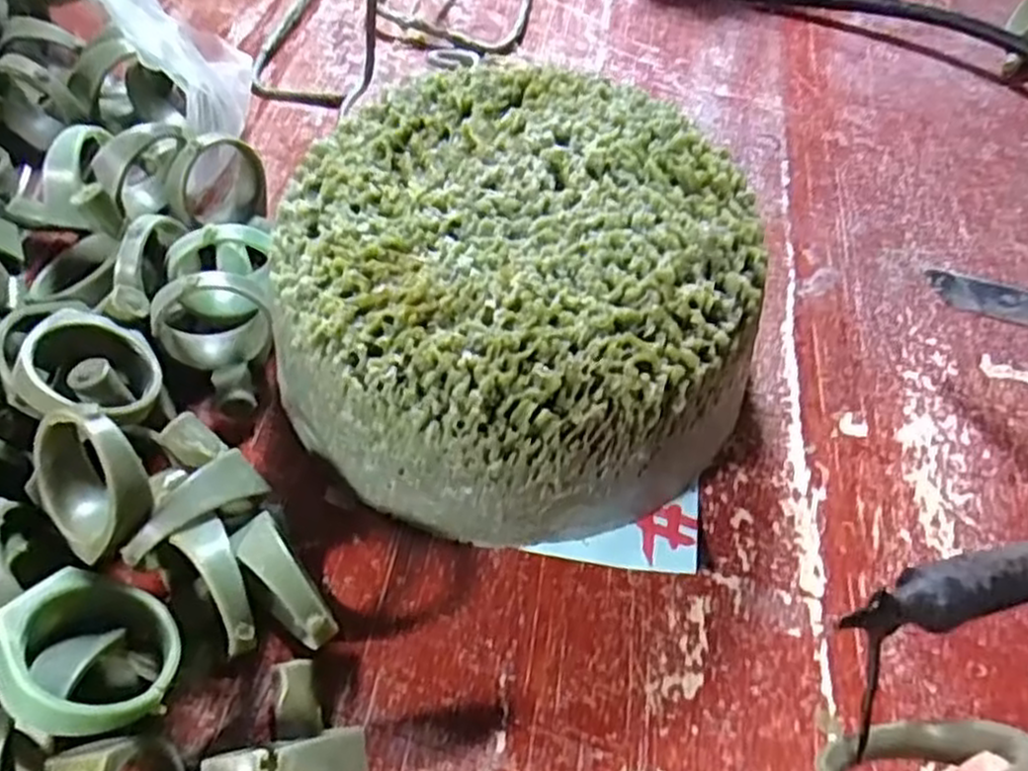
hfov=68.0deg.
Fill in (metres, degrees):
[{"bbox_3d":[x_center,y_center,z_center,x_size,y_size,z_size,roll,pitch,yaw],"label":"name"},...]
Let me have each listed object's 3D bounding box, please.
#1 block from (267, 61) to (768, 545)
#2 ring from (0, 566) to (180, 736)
[{"bbox_3d":[0.000,-0.020,0.170,0.097,0.046,0.101,1,58,-2],"label":"block"},{"bbox_3d":[-0.070,0.044,0.125,0.028,0.004,0.027,26,31,-17],"label":"ring"}]

